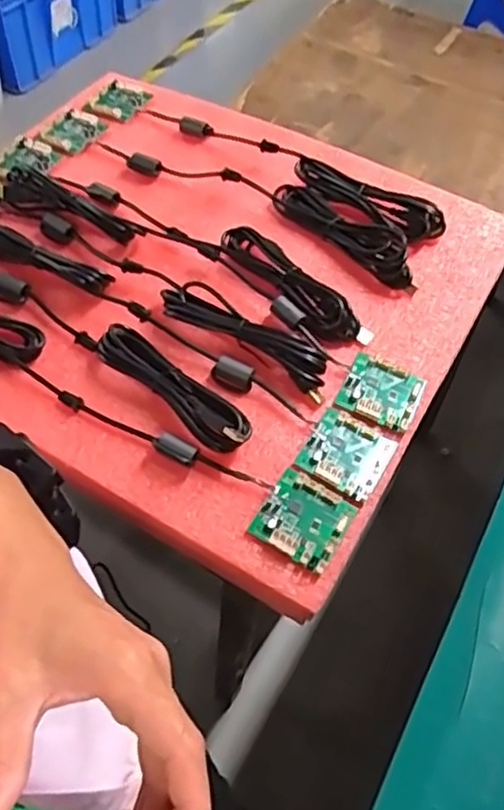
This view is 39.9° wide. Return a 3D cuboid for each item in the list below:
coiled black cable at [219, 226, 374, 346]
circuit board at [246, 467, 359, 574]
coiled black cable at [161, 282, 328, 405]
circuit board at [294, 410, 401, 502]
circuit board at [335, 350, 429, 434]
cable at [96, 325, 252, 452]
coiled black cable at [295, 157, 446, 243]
[{"bbox_3d":[0.035,-0.101,0.592,0.044,0.023,0.152,-37,64,-26],"label":"coiled black cable"},{"bbox_3d":[0.036,0.080,0.490,0.058,0.009,0.056,28,57,16],"label":"circuit board"},{"bbox_3d":[-0.004,-0.057,0.553,0.148,0.027,0.033,28,58,17],"label":"coiled black cable"},{"bbox_3d":[0.070,0.036,0.517,0.059,0.008,0.060,27,57,16],"label":"circuit board"},{"bbox_3d":[0.102,-0.011,0.548,0.058,0.005,0.058,23,56,14],"label":"circuit board"},{"bbox_3d":[-0.059,-0.014,0.525,0.142,0.021,0.034,36,60,21],"label":"cable"},{"bbox_3d":[0.108,-0.191,0.650,0.146,0.029,0.035,24,56,14],"label":"coiled black cable"}]

